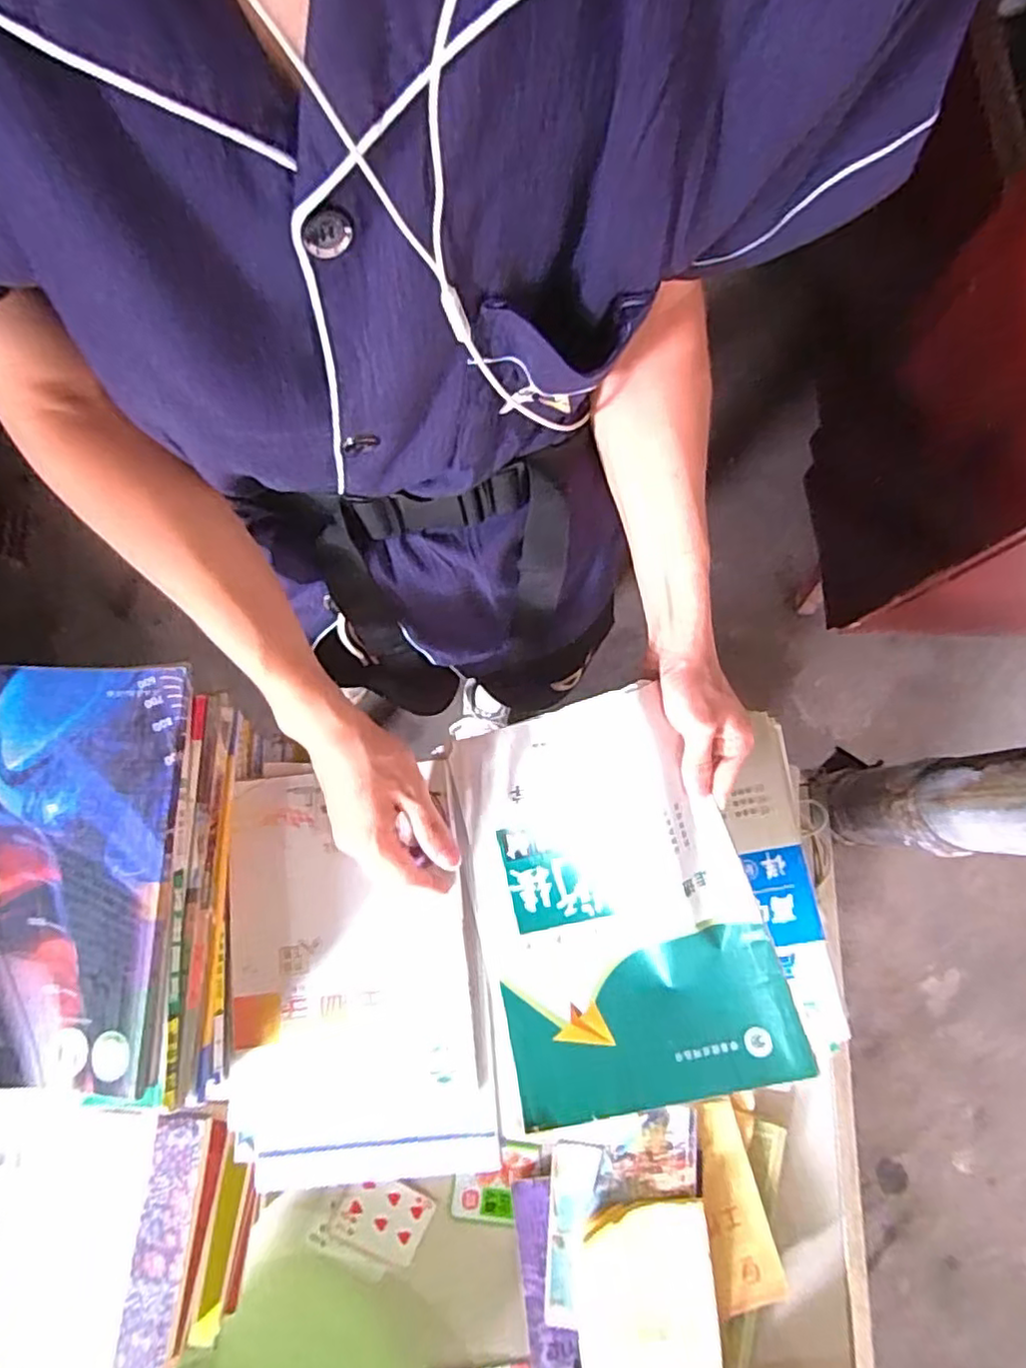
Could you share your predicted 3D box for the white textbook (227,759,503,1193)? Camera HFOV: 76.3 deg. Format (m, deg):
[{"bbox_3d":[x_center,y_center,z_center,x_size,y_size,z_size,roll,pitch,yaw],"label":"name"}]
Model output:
[{"bbox_3d":[-0.122,0.222,0.509,0.192,0.024,0.296,-6,77,-2],"label":"white textbook"}]

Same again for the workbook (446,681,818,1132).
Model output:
[{"bbox_3d":[0.067,0.156,0.482,0.194,0.035,0.279,-19,81,14],"label":"workbook"}]

